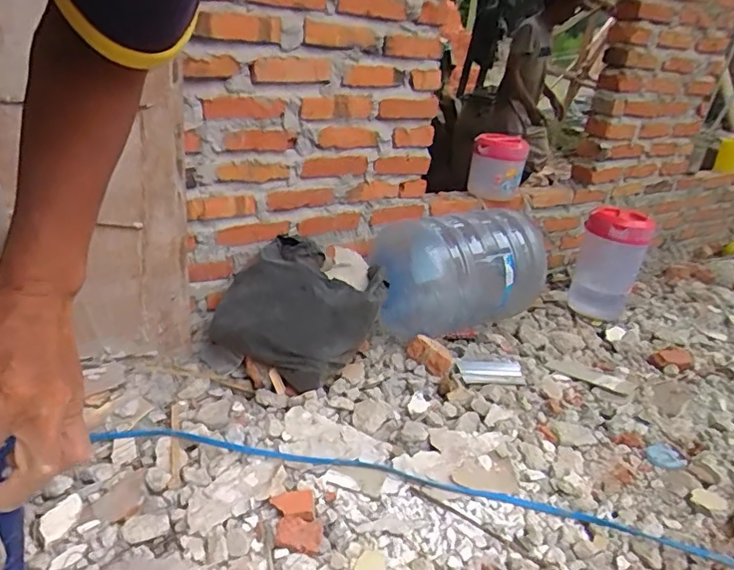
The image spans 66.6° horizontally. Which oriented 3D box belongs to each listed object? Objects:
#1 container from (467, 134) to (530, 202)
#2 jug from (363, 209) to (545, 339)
[{"bbox_3d":[0.338,-0.306,1.456,0.138,0.174,0.117,11,26,11],"label":"container"},{"bbox_3d":[0.210,-0.036,1.310,0.353,0.241,0.244,-10,30,-29],"label":"jug"}]

